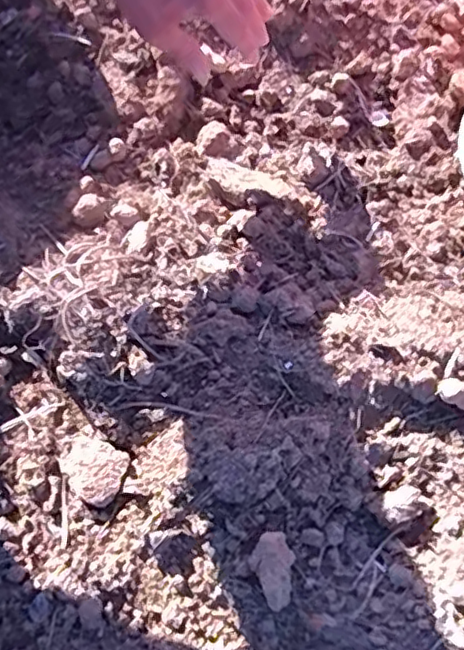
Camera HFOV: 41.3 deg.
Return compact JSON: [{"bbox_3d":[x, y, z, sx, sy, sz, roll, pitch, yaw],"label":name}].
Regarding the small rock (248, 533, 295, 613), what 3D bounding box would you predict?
[{"bbox_3d":[0.028,0.157,0.397,0.028,0.021,0.042,-28,71,-8],"label":"small rock"}]

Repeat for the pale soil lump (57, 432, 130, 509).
[{"bbox_3d":[-0.099,0.098,0.425,0.053,0.013,0.040,28,73,12],"label":"pale soil lump"}]

